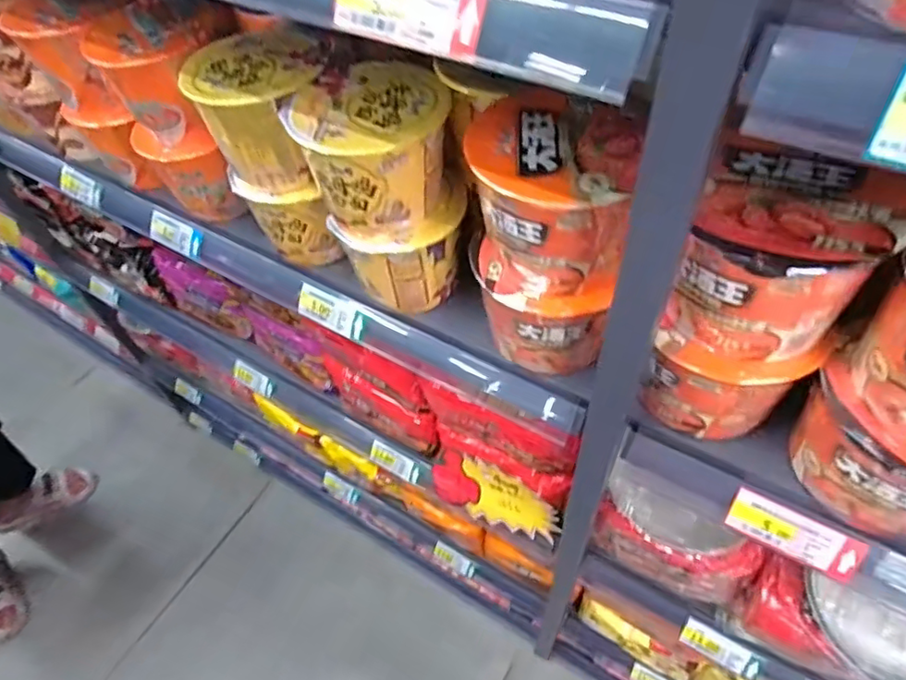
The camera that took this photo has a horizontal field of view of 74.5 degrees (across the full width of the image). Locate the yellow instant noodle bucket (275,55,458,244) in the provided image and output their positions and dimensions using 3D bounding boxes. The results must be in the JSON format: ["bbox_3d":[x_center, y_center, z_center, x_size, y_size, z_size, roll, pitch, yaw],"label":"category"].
[{"bbox_3d":[-0.067,-0.162,0.523,0.125,0.104,0.117,-2,52,3],"label":"yellow instant noodle bucket"}]

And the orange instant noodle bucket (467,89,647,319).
[{"bbox_3d":[0.074,-0.103,0.469,0.112,0.122,0.109,-2,52,3],"label":"orange instant noodle bucket"}]

